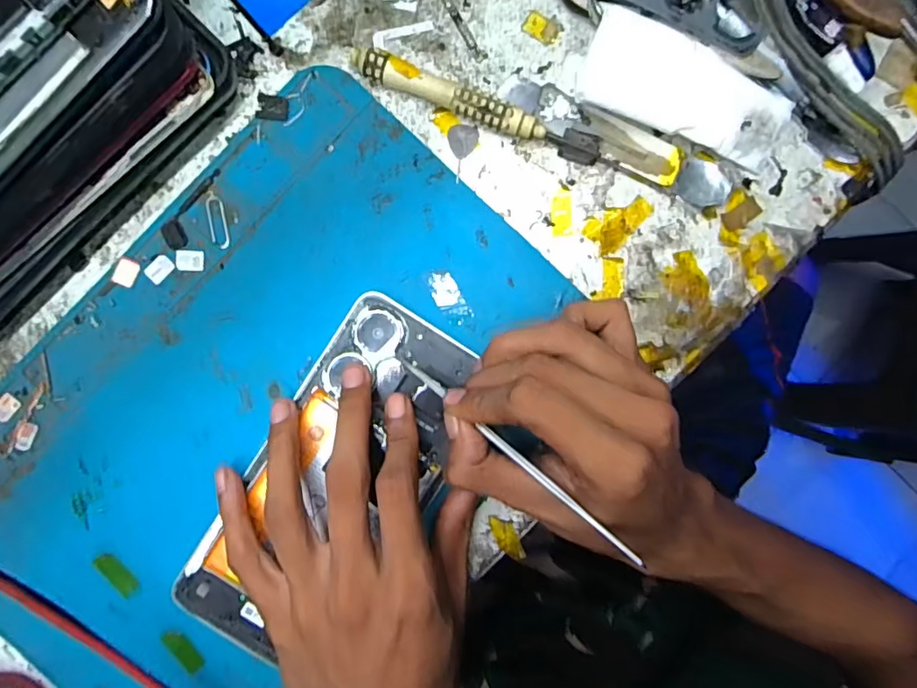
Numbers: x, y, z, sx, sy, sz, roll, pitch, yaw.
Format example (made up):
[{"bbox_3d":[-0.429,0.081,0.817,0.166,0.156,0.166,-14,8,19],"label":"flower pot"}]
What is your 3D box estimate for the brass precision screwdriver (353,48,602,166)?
[{"bbox_3d":[0.009,-0.108,0.244,0.117,0.014,0.014,19,89,-1],"label":"brass precision screwdriver"}]

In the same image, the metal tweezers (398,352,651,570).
[{"bbox_3d":[0.020,0.043,0.217,0.122,0.011,0.004,39,89,27],"label":"metal tweezers"}]

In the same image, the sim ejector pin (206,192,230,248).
[{"bbox_3d":[-0.112,-0.057,0.247,0.008,0.004,0.027,-11,92,-7],"label":"sim ejector pin"}]

